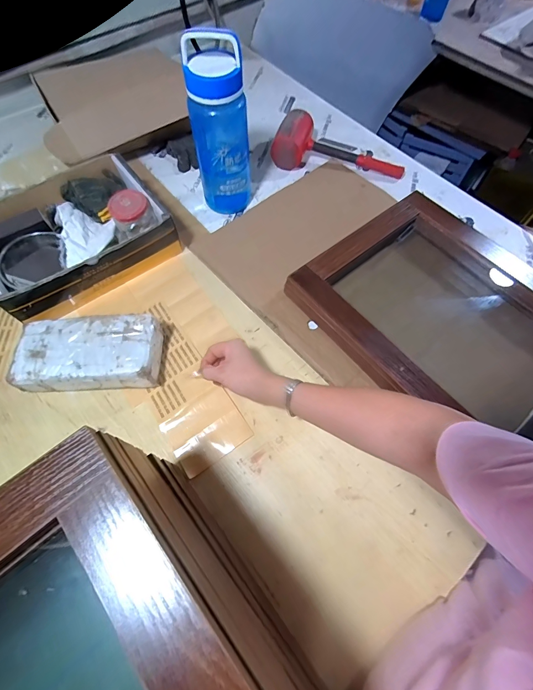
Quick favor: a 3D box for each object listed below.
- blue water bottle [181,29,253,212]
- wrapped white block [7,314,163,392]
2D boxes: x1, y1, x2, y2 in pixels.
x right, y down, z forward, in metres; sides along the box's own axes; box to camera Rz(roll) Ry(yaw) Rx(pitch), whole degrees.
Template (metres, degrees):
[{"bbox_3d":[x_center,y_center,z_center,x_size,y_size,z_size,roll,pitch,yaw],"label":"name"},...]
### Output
[{"bbox_3d":[-0.082,-0.400,0.612,0.104,0.281,0.109,1,63,0],"label":"blue water bottle"},{"bbox_3d":[-0.271,0.017,0.512,0.204,0.065,0.104,-3,63,-2],"label":"wrapped white block"}]

